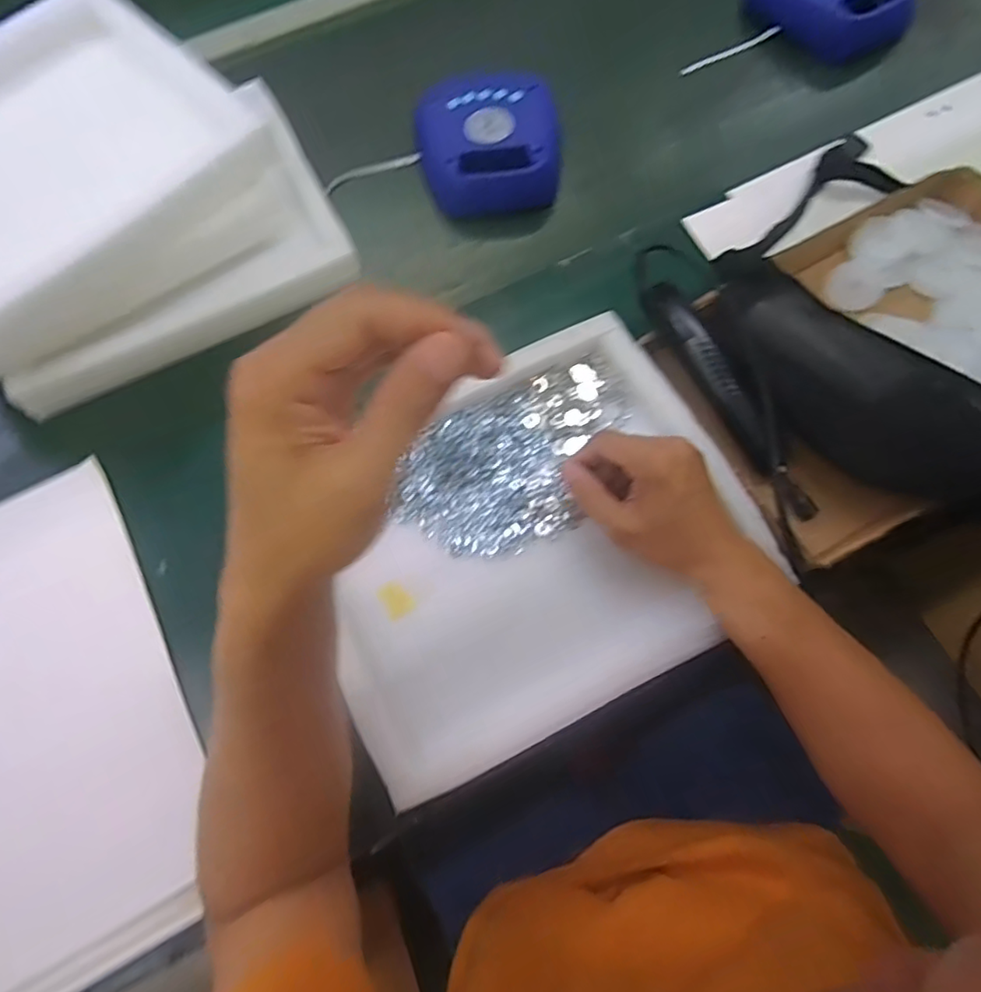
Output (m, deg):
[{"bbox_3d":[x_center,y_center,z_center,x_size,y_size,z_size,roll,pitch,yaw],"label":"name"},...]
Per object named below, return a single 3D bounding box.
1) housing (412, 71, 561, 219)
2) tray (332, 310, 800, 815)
[{"bbox_3d":[-0.004,-0.400,0.679,0.154,0.041,0.179,-8,70,-1],"label":"housing"},{"bbox_3d":[0.026,0.031,0.503,0.342,0.034,0.294,-26,72,-7],"label":"tray"}]

